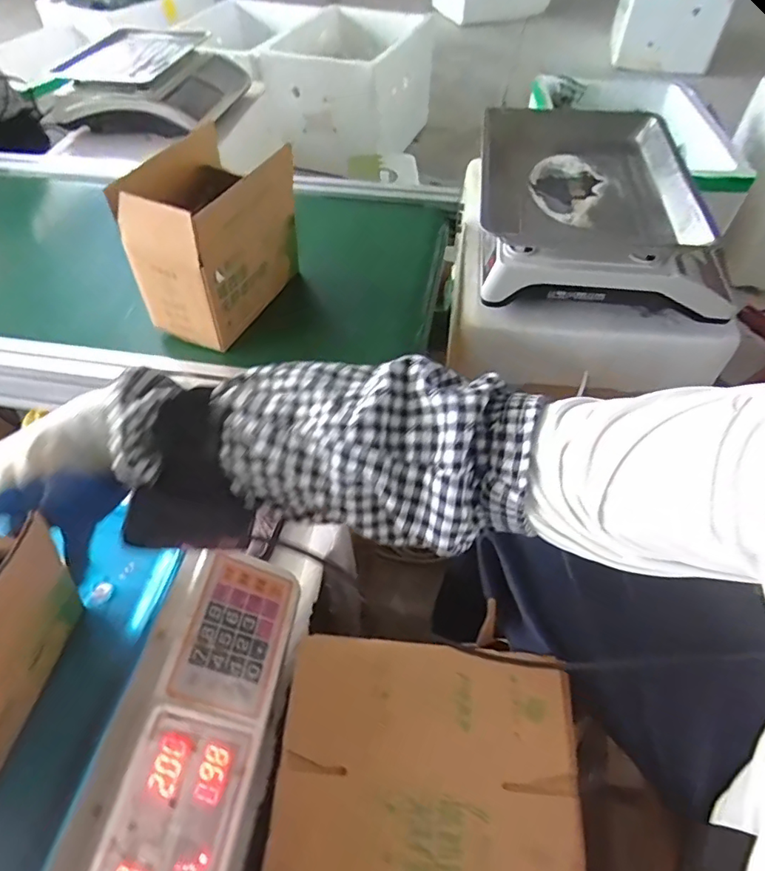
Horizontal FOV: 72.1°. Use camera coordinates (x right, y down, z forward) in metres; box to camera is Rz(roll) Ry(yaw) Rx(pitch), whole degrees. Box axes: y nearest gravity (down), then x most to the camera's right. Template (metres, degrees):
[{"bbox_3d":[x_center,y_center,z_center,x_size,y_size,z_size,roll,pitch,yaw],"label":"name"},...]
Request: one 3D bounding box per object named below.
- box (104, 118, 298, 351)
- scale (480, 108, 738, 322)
[{"bbox_3d":[-0.192,-0.233,0.627,0.109,0.168,0.191,20,56,15],"label":"box"},{"bbox_3d":[0.345,-0.386,0.840,0.372,0.124,0.484,6,54,5],"label":"scale"}]

